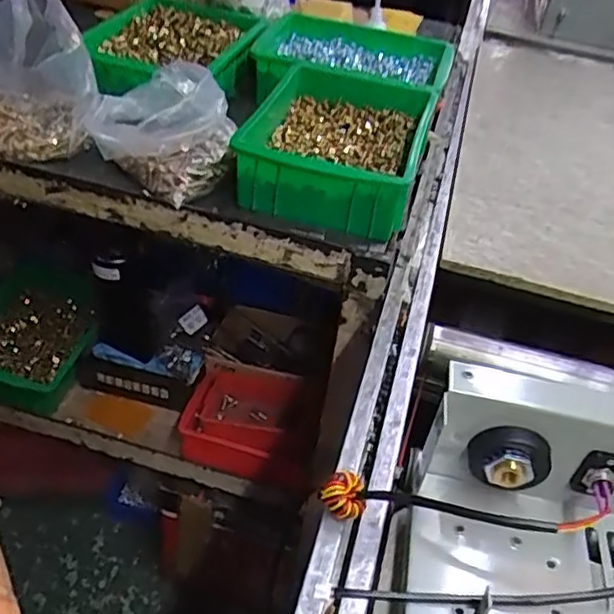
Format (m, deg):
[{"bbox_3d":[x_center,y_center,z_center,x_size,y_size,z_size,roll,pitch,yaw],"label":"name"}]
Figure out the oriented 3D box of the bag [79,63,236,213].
[{"bbox_3d":[-0.149,-0.183,0.673,0.139,0.089,0.106,27,45,22],"label":"bag"}]

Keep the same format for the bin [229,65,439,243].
[{"bbox_3d":[0.031,-0.178,0.722,0.184,0.093,0.228,14,41,8],"label":"bin"}]

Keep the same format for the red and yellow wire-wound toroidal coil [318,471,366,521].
[{"bbox_3d":[0.023,0.127,0.433,0.029,0.028,0.023,8,41,1],"label":"red and yellow wire-wound toroidal coil"}]

